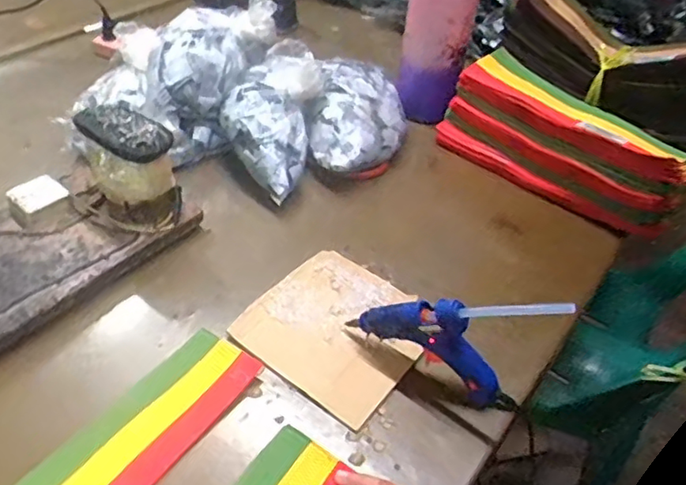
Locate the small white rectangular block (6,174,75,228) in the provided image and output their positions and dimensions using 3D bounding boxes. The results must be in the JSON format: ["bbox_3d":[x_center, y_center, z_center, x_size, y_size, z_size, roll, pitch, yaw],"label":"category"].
[{"bbox_3d":[-0.315,-0.042,0.615,0.054,0.022,0.050,-31,54,-33],"label":"small white rectangular block"}]

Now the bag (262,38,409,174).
[{"bbox_3d":[0.013,-0.190,0.775,0.151,0.130,0.200,31,48,25],"label":"bag"}]

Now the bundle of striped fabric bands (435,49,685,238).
[{"bbox_3d":[0.279,-0.130,0.762,0.303,0.111,0.092,35,50,28],"label":"bundle of striped fabric bands"}]

